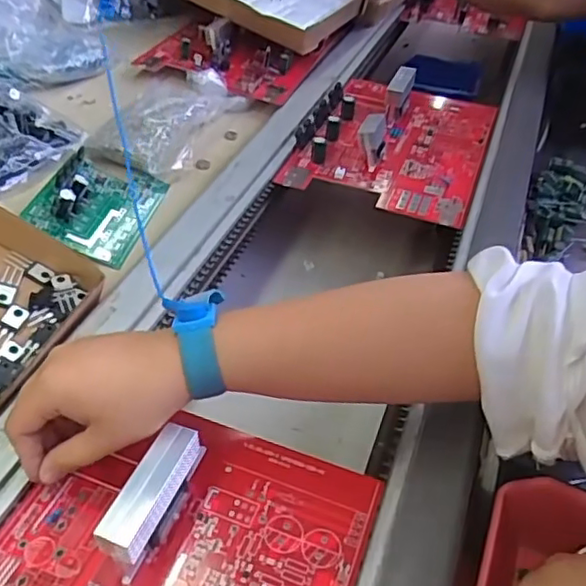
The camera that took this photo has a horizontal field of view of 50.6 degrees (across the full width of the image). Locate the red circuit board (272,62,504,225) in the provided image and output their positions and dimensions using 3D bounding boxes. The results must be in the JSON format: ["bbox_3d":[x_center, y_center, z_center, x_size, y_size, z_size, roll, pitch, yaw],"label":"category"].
[{"bbox_3d":[0.120,-0.189,0.705,0.199,0.049,0.278,15,45,14],"label":"red circuit board"}]

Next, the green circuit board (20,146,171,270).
[{"bbox_3d":[-0.177,-0.089,0.571,0.094,0.032,0.121,26,45,-11],"label":"green circuit board"}]

